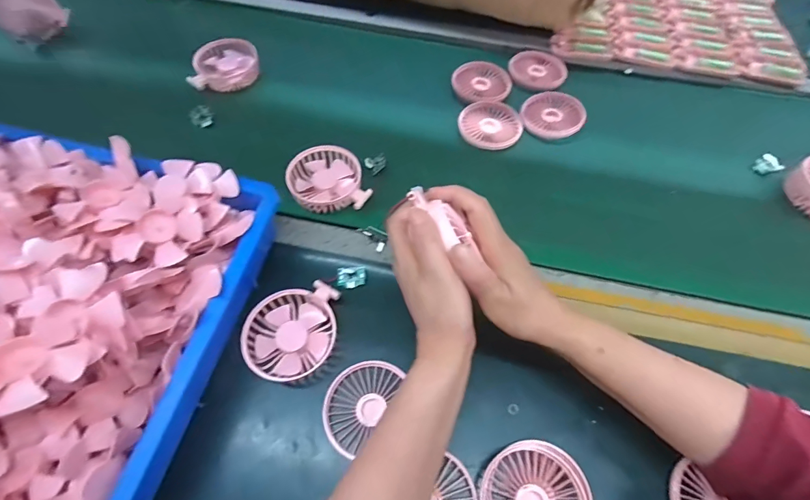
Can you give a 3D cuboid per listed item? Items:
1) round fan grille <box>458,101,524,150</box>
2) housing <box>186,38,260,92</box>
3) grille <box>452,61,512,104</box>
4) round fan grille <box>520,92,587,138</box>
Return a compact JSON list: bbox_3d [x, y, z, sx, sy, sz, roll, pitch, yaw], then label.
[{"bbox_3d":[0.122,-0.181,0.584,0.089,0.010,0.086,1,60,-1],"label":"round fan grille"},{"bbox_3d":[-0.272,-0.279,0.614,0.097,0.038,0.081,-14,62,-9],"label":"housing"},{"bbox_3d":[0.121,-0.262,0.632,0.091,0.015,0.091,1,60,-1],"label":"grille"},{"bbox_3d":[0.216,-0.199,0.597,0.086,0.015,0.086,1,60,-1],"label":"round fan grille"}]

